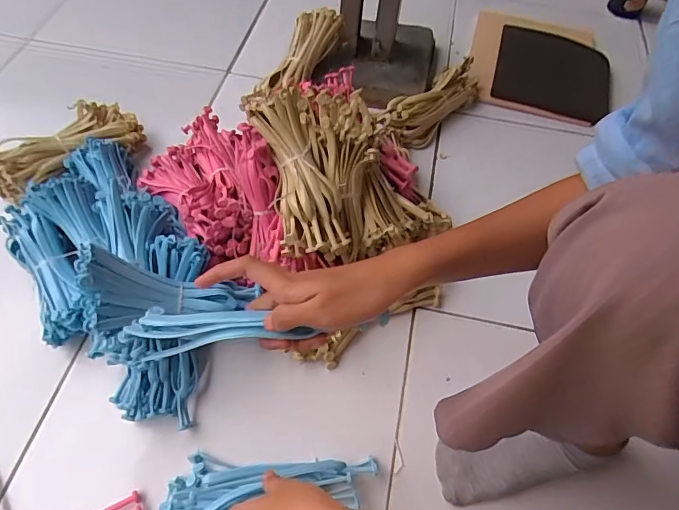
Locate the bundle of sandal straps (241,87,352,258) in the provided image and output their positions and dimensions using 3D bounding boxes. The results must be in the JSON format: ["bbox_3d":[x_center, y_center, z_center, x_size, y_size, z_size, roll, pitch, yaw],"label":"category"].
[{"bbox_3d":[-0.044,-0.100,0.543,0.093,0.051,0.200,-12,82,-10],"label":"bundle of sandal straps"}]

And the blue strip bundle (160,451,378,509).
[{"bbox_3d":[-0.070,0.253,0.484,0.223,0.029,0.116,-10,59,-9],"label":"blue strip bundle"}]

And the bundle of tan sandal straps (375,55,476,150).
[{"bbox_3d":[0.156,-0.251,0.790,0.221,0.058,0.073,-37,67,-23],"label":"bundle of tan sandal straps"}]

